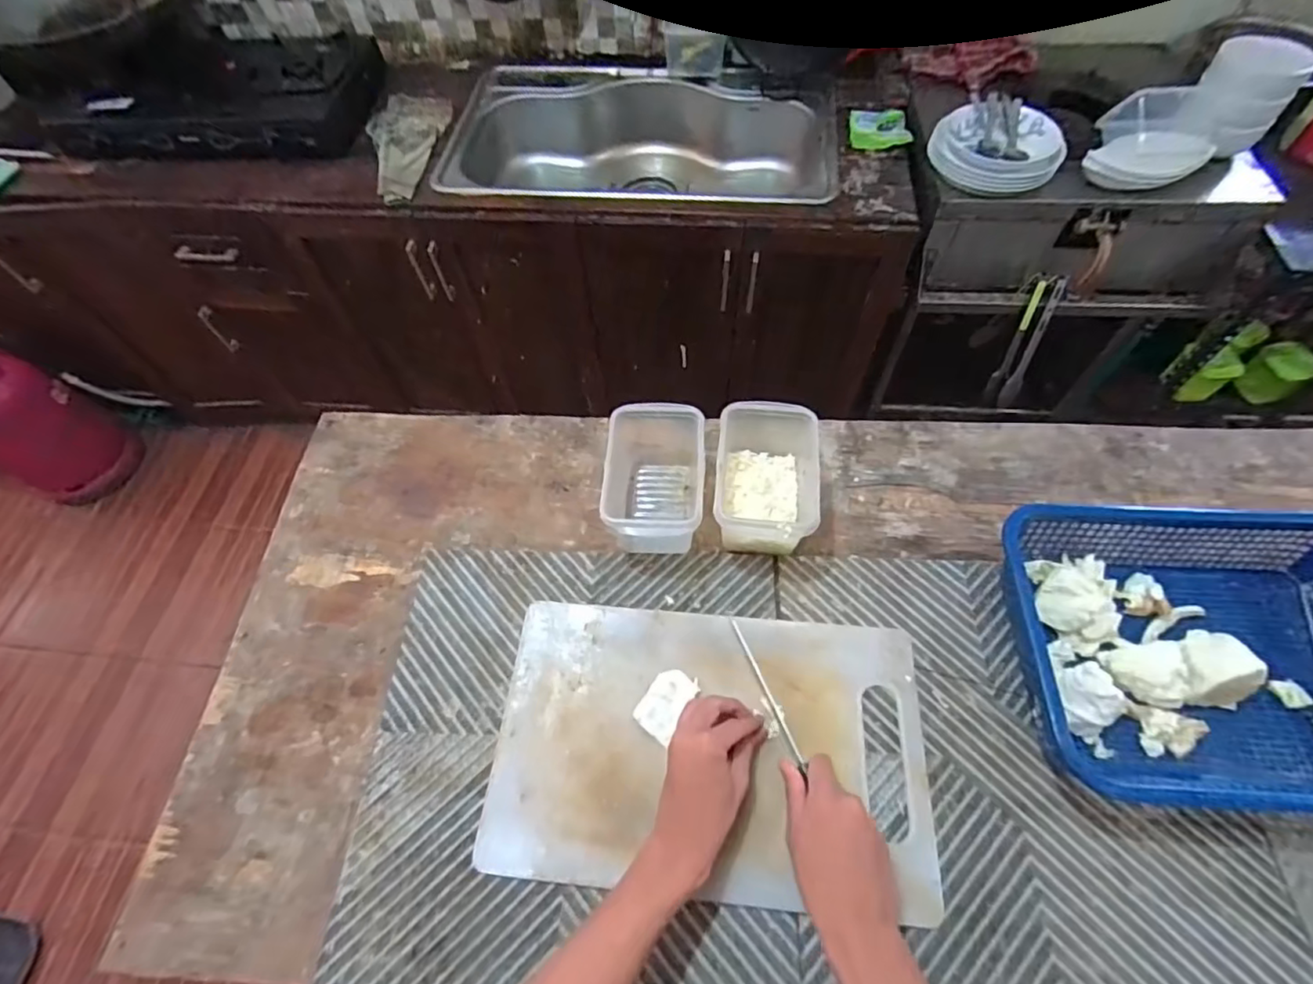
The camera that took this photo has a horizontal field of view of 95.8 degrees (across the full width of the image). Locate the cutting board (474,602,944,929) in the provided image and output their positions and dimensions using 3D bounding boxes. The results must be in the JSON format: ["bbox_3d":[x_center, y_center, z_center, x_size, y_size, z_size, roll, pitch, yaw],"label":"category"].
[{"bbox_3d":[0.048,0.236,0.561,0.393,0.013,0.243,3,61,6],"label":"cutting board"}]

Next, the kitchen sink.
[{"bbox_3d":[-0.033,-0.736,1.369,0.830,0.227,0.519,8,60,8],"label":"kitchen sink"}]

